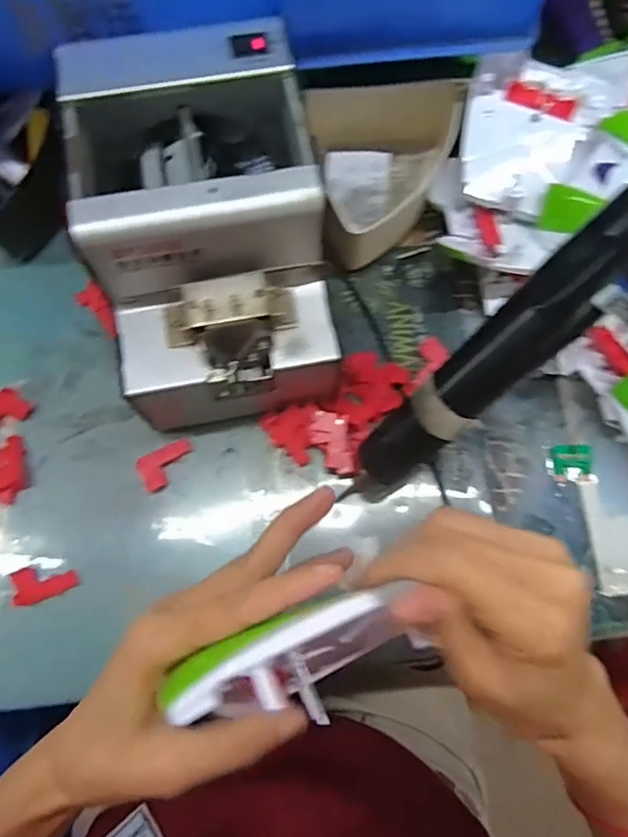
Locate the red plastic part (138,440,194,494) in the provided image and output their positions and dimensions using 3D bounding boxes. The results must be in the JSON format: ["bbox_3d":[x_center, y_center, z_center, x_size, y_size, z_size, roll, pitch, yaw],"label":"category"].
[{"bbox_3d":[-0.096,0.031,0.385,0.037,0.014,0.023,-28,77,-8],"label":"red plastic part"}]

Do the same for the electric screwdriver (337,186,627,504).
[{"bbox_3d":[0.093,-0.031,0.305,0.041,0.265,0.036,50,38,14],"label":"electric screwdriver"}]

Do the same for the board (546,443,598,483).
[{"bbox_3d":[0.174,0.030,0.390,0.031,0.008,0.024,4,75,0],"label":"board"}]

